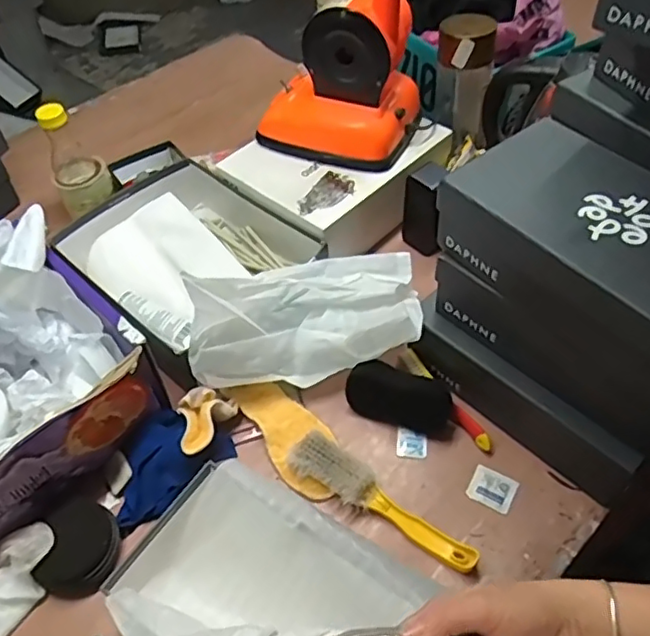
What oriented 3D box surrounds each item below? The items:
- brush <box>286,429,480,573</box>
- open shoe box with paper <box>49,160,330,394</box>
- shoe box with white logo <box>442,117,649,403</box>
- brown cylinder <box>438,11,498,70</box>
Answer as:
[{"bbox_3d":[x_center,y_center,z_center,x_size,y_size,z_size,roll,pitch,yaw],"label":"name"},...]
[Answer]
[{"bbox_3d":[0.063,0.199,0.685,0.230,0.040,0.050,26,57,22],"label":"brush"},{"bbox_3d":[-0.199,-0.081,0.899,0.262,0.093,0.338,-37,58,-24],"label":"open shoe box with paper"},{"bbox_3d":[0.271,-0.063,0.606,0.157,0.100,0.292,-31,56,-20],"label":"shoe box with white logo"},{"bbox_3d":[0.209,-0.410,0.916,0.068,0.063,0.064,-2,51,2],"label":"brown cylinder"}]

